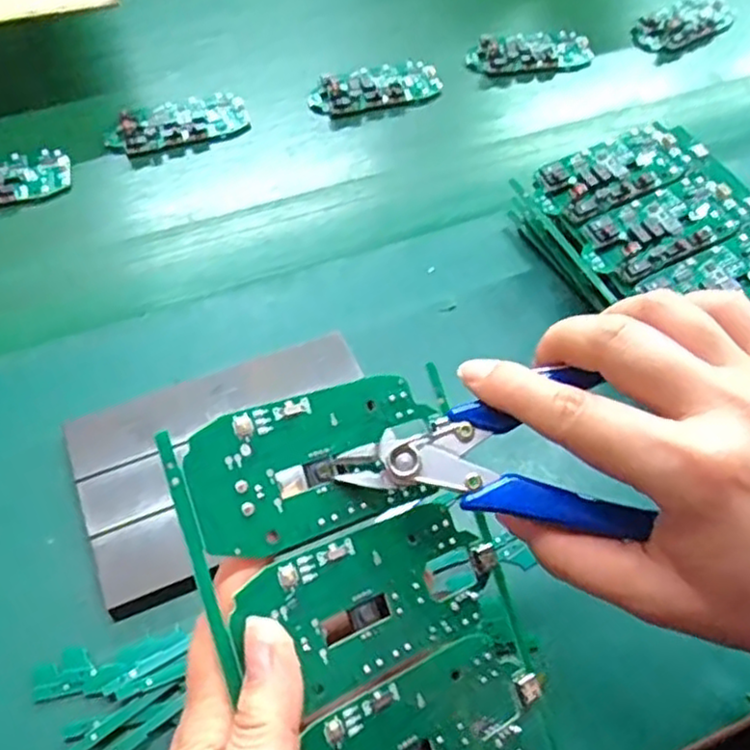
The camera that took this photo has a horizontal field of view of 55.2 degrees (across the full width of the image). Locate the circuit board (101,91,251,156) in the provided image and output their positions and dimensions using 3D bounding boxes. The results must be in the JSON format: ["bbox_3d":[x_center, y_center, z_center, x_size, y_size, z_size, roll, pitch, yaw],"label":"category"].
[{"bbox_3d":[-0.139,-0.178,0.506,0.097,0.016,0.044,-28,61,-17],"label":"circuit board"}]

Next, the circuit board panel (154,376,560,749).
[{"bbox_3d":[0.007,0.095,0.233,0.105,0.004,0.185,-14,84,-35],"label":"circuit board panel"}]

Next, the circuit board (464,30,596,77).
[{"bbox_3d":[0.122,-0.251,0.568,0.097,0.020,0.044,-12,57,-8],"label":"circuit board"}]

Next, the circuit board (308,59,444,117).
[{"bbox_3d":[-0.001,-0.213,0.538,0.098,0.017,0.042,-18,58,-12],"label":"circuit board"}]

